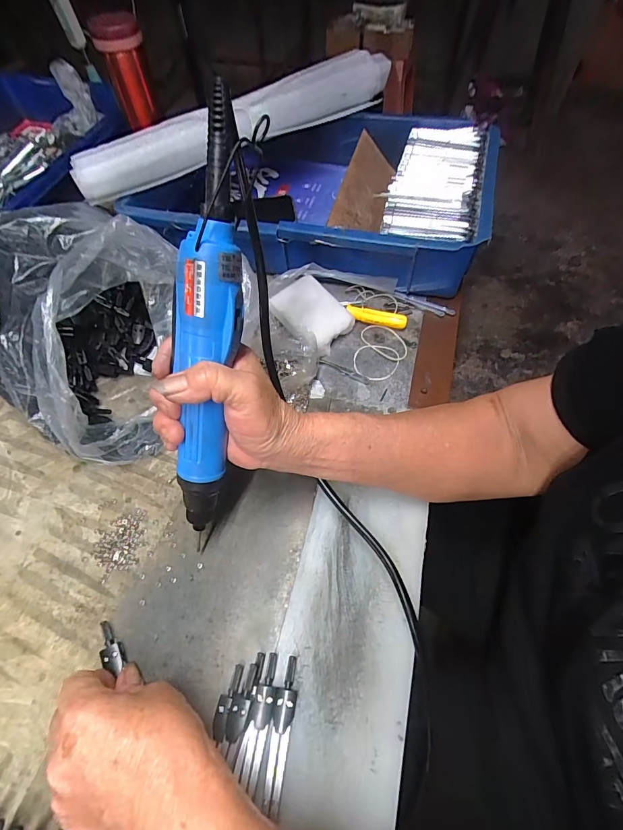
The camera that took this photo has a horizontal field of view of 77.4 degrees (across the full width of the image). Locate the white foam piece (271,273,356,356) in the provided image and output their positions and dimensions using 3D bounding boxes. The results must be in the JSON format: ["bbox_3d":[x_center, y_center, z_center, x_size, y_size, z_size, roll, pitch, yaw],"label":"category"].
[{"bbox_3d":[0.003,-0.115,0.435,0.082,0.016,0.066,44,64,10],"label":"white foam piece"}]

